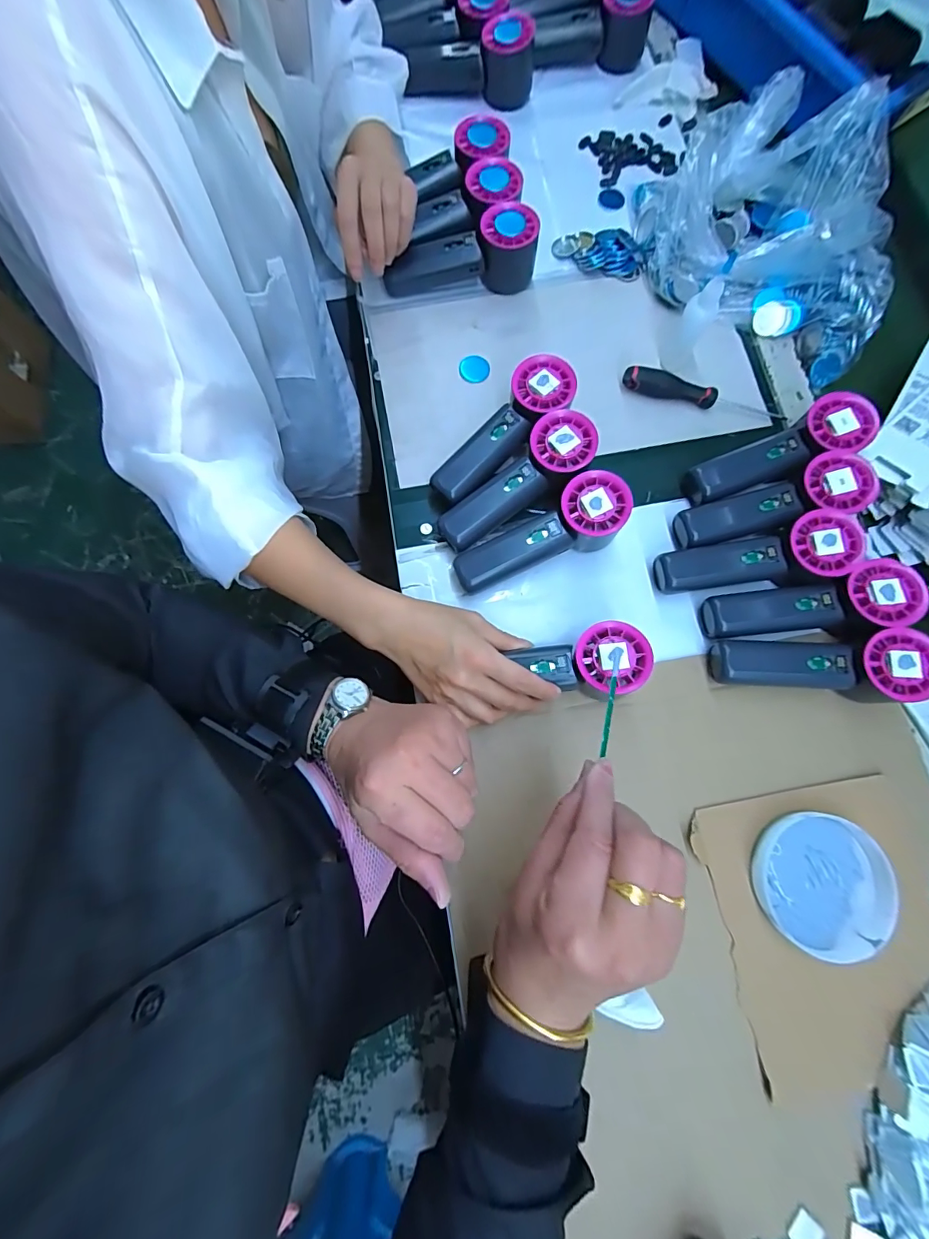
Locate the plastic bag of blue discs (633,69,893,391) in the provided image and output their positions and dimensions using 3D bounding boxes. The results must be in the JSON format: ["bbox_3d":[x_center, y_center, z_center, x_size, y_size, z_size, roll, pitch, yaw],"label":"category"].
[{"bbox_3d":[0.312,-0.378,0.441,0.225,0.095,0.249,-12,78,-3],"label":"plastic bag of blue discs"}]

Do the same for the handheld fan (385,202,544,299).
[{"bbox_3d":[-0.004,-0.366,0.457,0.151,0.054,0.057,-5,78,-1],"label":"handheld fan"}]

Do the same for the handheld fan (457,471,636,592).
[{"bbox_3d":[0.064,-0.073,0.396,0.152,0.057,0.052,-20,78,-4],"label":"handheld fan"}]

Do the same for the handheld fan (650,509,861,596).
[{"bbox_3d":[0.250,-0.050,0.394,0.156,0.053,0.051,-9,78,-2],"label":"handheld fan"}]

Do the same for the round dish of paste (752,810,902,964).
[{"bbox_3d":[0.277,0.205,0.351,0.095,0.020,0.100,0,77,0],"label":"round dish of paste"}]

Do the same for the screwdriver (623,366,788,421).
[{"bbox_3d":[0.238,-0.223,0.446,0.161,0.022,0.018,15,78,3],"label":"screwdriver"}]

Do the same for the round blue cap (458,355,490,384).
[{"bbox_3d":[0.010,-0.256,0.460,0.031,0.005,0.031,0,77,0],"label":"round blue cap"}]

